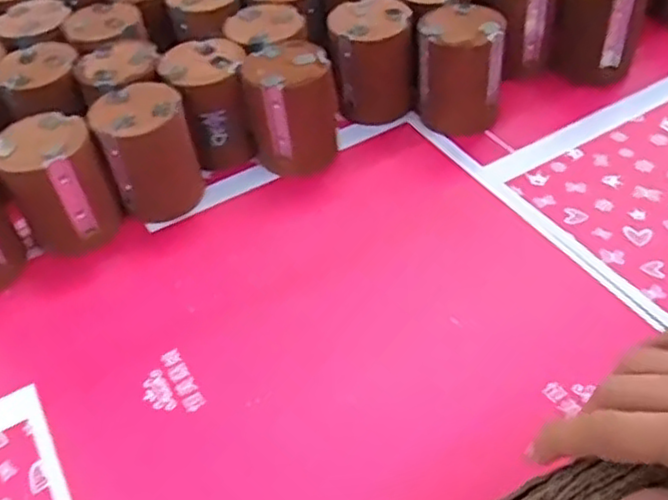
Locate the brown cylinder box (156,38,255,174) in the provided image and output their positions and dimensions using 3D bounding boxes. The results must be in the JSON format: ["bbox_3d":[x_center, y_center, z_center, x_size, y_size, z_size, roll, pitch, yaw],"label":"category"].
[{"bbox_3d":[-0.116,-0.136,0.678,0.075,0.106,0.080,-18,46,-11],"label":"brown cylinder box"}]

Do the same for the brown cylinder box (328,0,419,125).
[{"bbox_3d":[0.038,-0.184,0.703,0.073,0.108,0.073,-13,46,-6],"label":"brown cylinder box"}]

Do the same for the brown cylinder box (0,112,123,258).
[{"bbox_3d":[-0.236,-0.055,0.609,0.078,0.101,0.073,-26,49,-18],"label":"brown cylinder box"}]

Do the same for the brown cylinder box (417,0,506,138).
[{"bbox_3d":[0.123,-0.177,0.686,0.080,0.106,0.083,3,46,9],"label":"brown cylinder box"}]

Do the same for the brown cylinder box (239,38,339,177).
[{"bbox_3d":[-0.038,-0.133,0.665,0.079,0.106,0.076,-6,45,1],"label":"brown cylinder box"}]

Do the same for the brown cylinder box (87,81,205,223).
[{"bbox_3d":[-0.162,-0.085,0.624,0.076,0.104,0.069,-19,47,-12],"label":"brown cylinder box"}]

